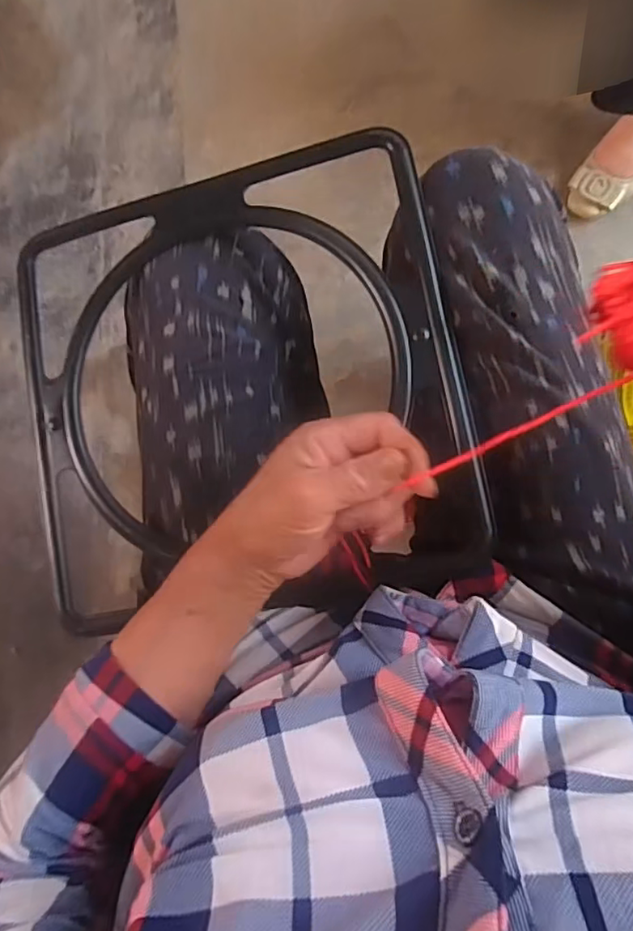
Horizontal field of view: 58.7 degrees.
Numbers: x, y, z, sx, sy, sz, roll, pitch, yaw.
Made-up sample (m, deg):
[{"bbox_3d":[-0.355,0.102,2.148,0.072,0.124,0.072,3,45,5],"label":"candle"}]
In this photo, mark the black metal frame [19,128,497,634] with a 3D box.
[{"bbox_3d":[-0.061,-0.060,0.413,0.324,0.021,0.318,-12,82,9],"label":"black metal frame"}]

